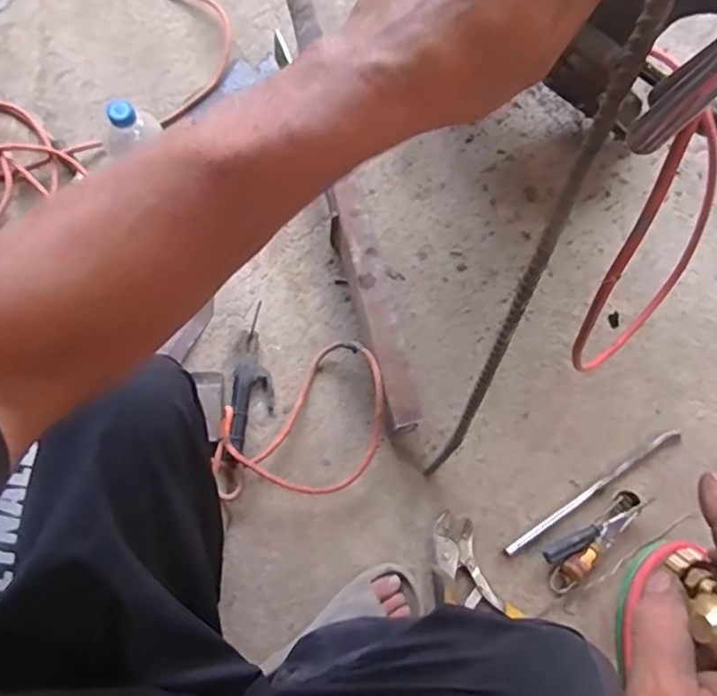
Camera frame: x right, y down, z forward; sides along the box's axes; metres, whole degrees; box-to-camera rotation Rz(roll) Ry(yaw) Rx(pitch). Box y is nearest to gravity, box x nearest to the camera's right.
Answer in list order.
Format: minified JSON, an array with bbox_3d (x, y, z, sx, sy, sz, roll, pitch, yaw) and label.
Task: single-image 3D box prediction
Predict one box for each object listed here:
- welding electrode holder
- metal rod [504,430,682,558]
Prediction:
[{"bbox_3d":[-0.155,0.070,0.869,0.056,0.035,0.196,3,74,-1],"label":"welding electrode holder"},{"bbox_3d":[0.348,0.209,0.874,0.321,0.011,0.018,-31,78,-10],"label":"metal rod"}]

